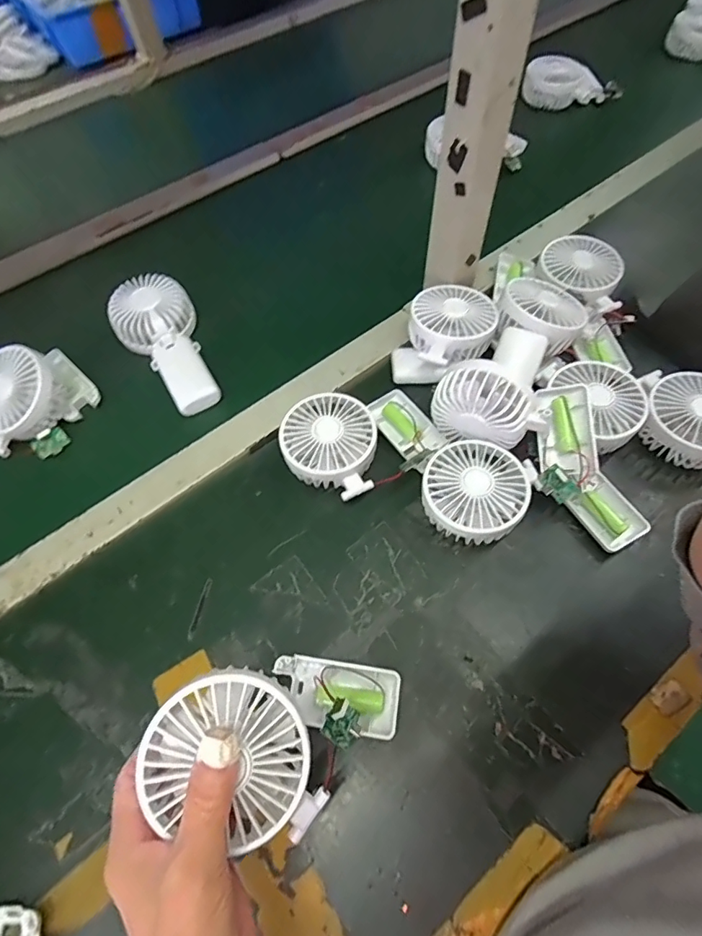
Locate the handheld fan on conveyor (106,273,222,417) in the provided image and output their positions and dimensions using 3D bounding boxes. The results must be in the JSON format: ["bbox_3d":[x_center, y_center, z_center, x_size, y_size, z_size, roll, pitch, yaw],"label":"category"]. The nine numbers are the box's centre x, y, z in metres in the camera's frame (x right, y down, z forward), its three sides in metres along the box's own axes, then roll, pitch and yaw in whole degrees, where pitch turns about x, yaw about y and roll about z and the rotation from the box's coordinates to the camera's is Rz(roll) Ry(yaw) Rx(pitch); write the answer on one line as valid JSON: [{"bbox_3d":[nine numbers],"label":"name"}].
[{"bbox_3d":[-0.198,-0.136,0.517,0.090,0.035,0.179,-26,65,-13],"label":"handheld fan on conveyor"}]

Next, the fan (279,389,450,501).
[{"bbox_3d":[0.013,-0.027,0.453,0.149,0.041,0.104,-18,62,-7],"label":"fan"}]

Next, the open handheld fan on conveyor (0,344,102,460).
[{"bbox_3d":[-0.323,-0.073,0.477,0.099,0.053,0.113,37,69,20],"label":"open handheld fan on conveyor"}]

